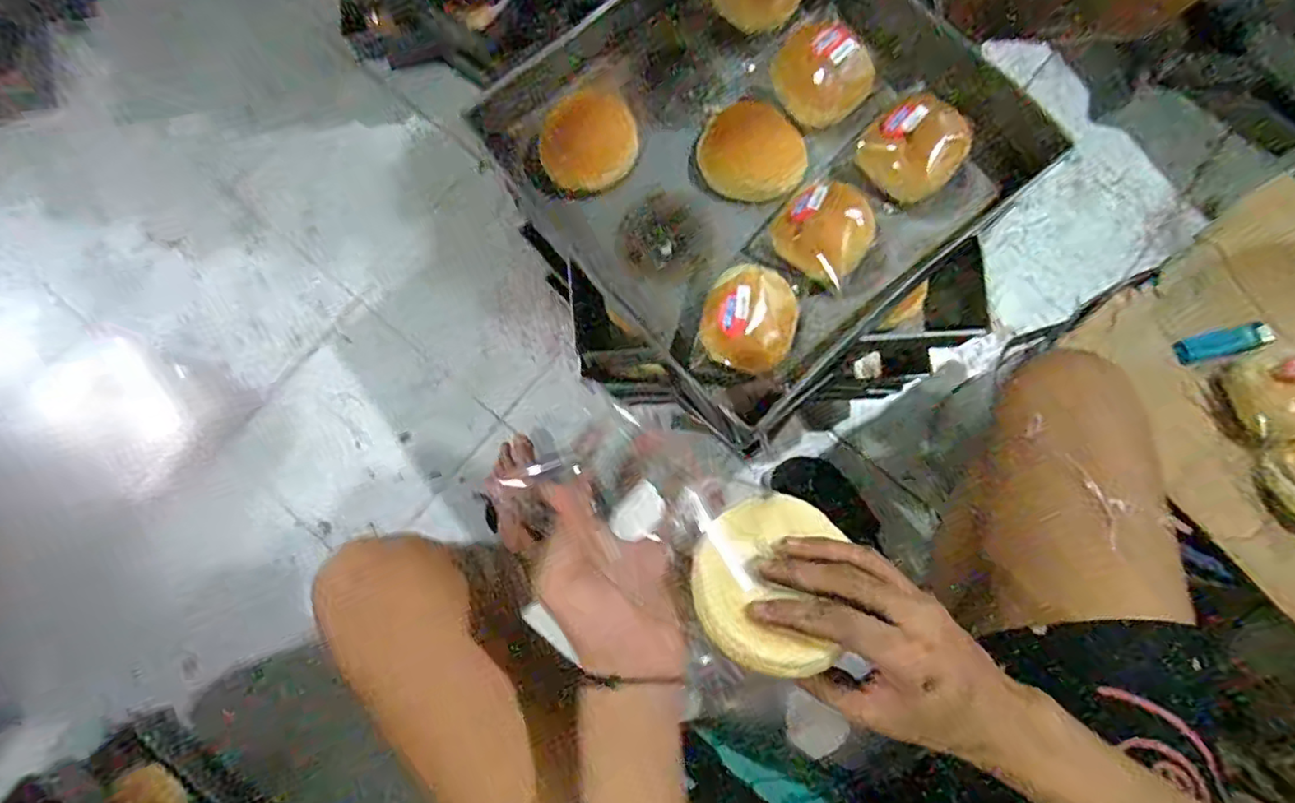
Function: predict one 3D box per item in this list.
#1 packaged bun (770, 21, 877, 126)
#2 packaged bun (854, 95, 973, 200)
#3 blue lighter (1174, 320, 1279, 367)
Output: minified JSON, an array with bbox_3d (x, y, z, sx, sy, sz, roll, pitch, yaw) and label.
[{"bbox_3d":[0.174,-0.338,0.645,0.080,0.042,0.110,-28,80,-4],"label":"packaged bun"},{"bbox_3d":[0.264,-0.247,0.629,0.104,0.051,0.087,-35,81,-6],"label":"packaged bun"},{"bbox_3d":[0.556,-0.057,0.614,0.084,0.017,0.023,-14,79,-2],"label":"blue lighter"}]

